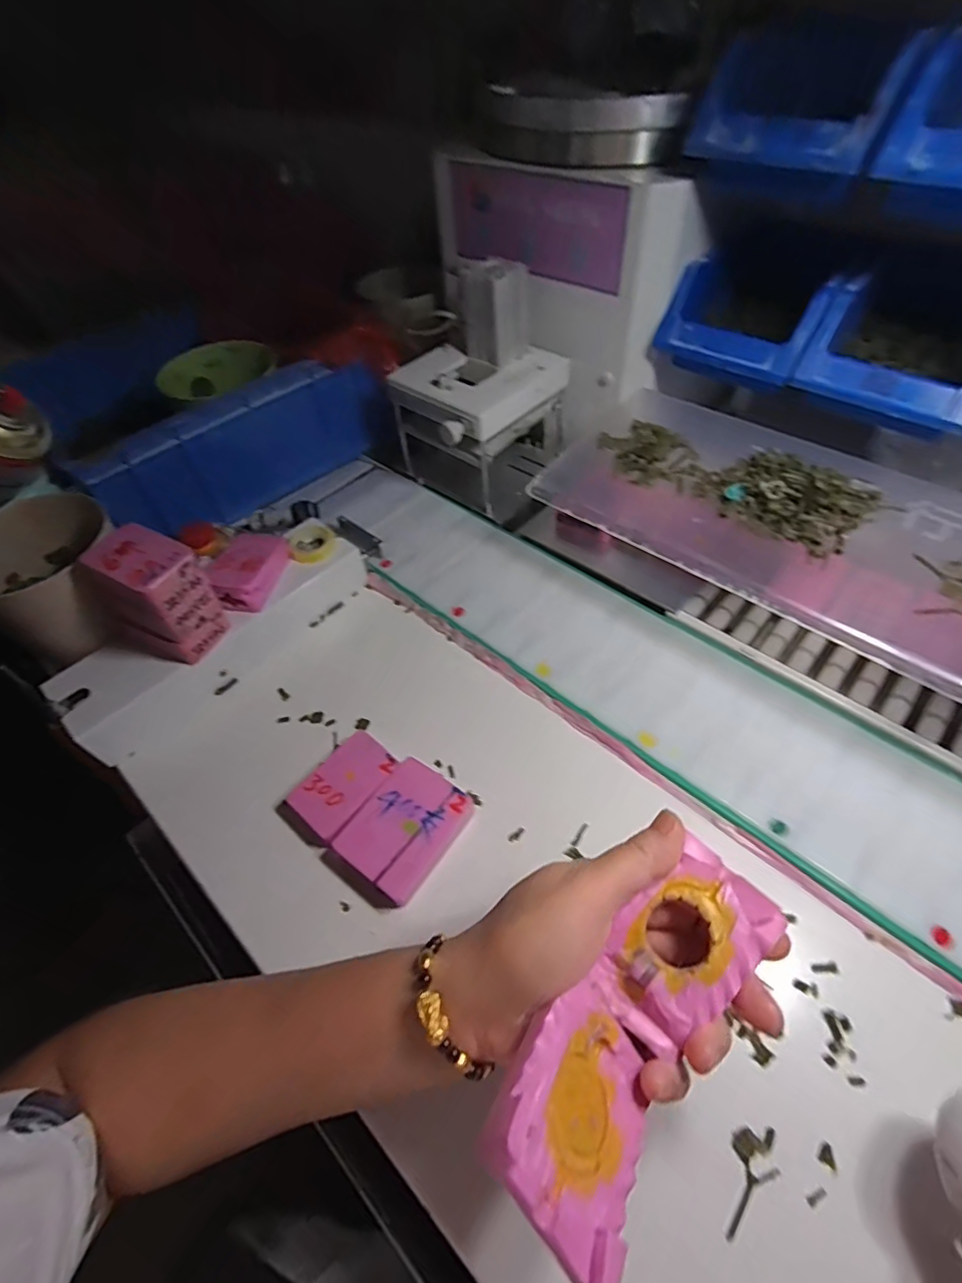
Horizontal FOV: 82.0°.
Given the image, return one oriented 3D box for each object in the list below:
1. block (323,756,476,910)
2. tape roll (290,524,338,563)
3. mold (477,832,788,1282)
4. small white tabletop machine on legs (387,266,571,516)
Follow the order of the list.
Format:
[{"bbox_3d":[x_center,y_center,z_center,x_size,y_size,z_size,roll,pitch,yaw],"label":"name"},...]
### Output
[{"bbox_3d":[-0.053,0.125,0.366,0.062,0.025,0.084,29,60,24],"label":"block"},{"bbox_3d":[-0.150,-0.089,0.493,0.040,0.015,0.042,-2,52,3],"label":"tape roll"},{"bbox_3d":[0.063,0.151,0.219,0.055,0.047,0.144,34,52,28],"label":"mold"},{"bbox_3d":[-0.002,-0.249,0.549,0.126,0.184,0.163,36,63,27],"label":"small white tabletop machine on legs"}]

